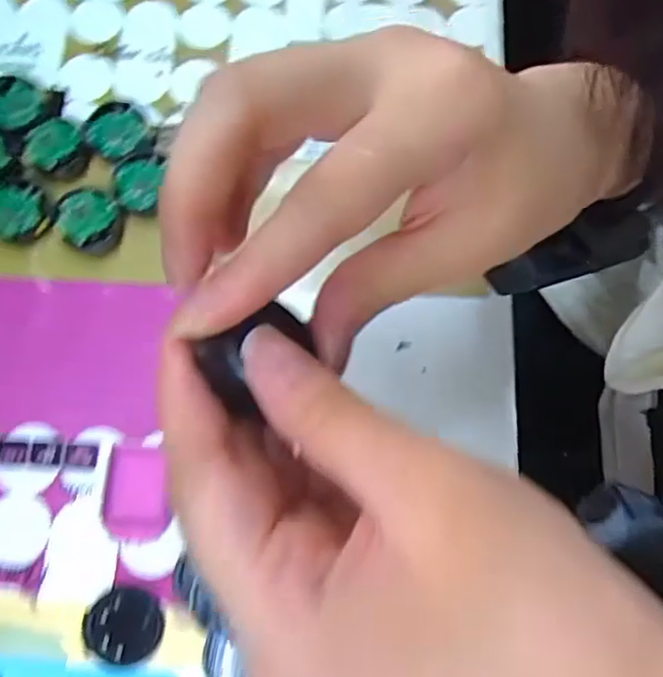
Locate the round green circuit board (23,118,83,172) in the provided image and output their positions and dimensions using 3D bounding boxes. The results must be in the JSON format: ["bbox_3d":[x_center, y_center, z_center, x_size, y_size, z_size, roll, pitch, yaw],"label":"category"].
[{"bbox_3d":[-0.132,-0.092,0.284,0.024,0.004,0.026,-1,75,3],"label":"round green circuit board"}]

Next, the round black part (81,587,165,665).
[{"bbox_3d":[-0.080,0.110,0.233,0.030,0.004,0.026,3,74,1],"label":"round black part"}]

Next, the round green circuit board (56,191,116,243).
[{"bbox_3d":[-0.112,-0.056,0.274,0.025,0.004,0.025,-1,75,3],"label":"round green circuit board"}]

